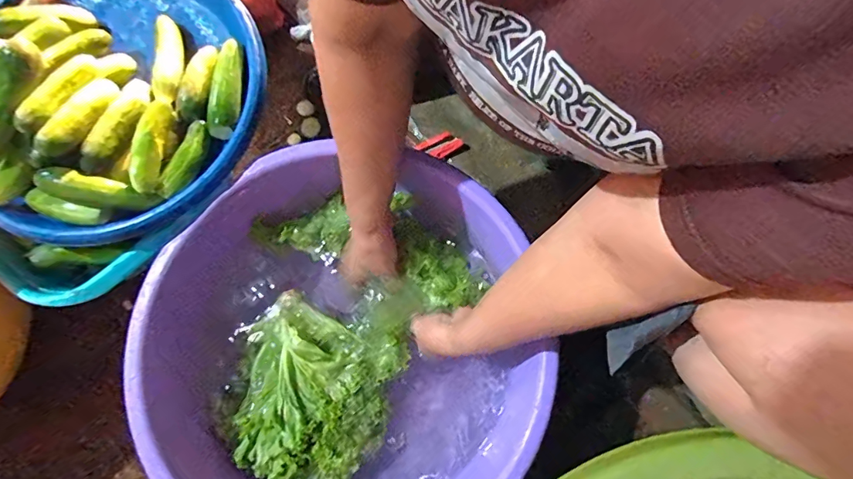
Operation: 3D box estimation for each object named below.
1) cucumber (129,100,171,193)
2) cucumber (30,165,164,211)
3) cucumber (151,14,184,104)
[{"bbox_3d":[-0.310,-0.106,0.497,0.025,0.025,0.107,5,76,1],"label":"cucumber"},{"bbox_3d":[-0.358,-0.053,0.485,0.116,0.024,0.031,13,75,-19],"label":"cucumber"},{"bbox_3d":[-0.318,-0.223,0.549,0.029,0.027,0.108,-6,76,-2],"label":"cucumber"}]

